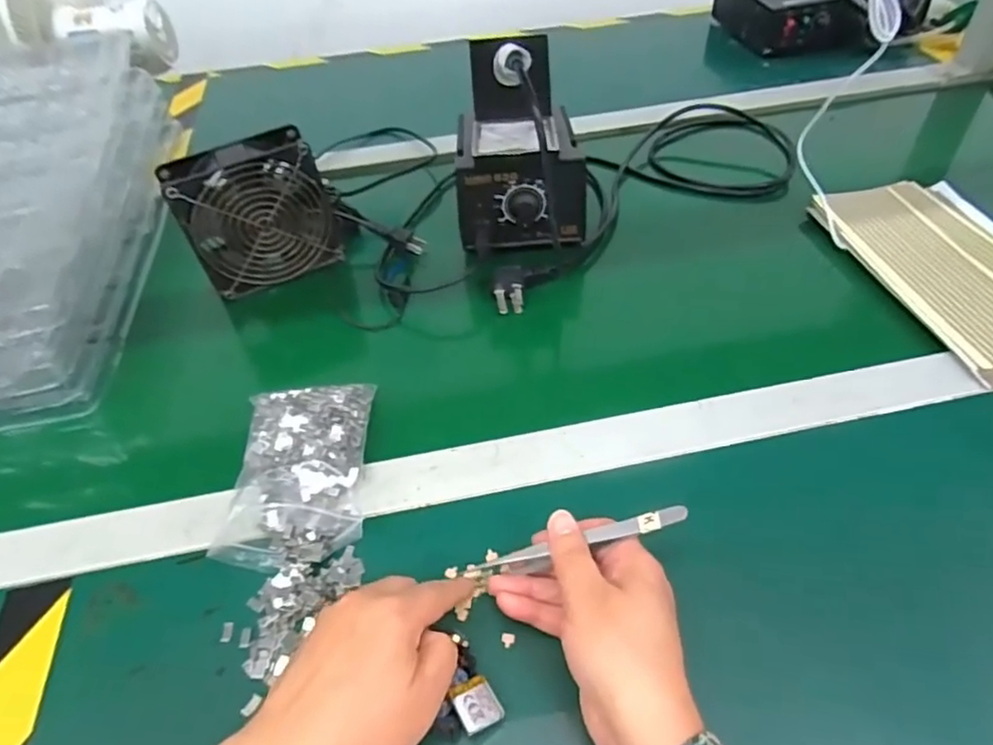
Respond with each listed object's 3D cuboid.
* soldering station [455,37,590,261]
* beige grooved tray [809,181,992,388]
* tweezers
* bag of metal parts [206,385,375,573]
[{"bbox_3d":[0.018,-0.191,0.549,0.117,0.151,0.127,-5,47,1],"label":"soldering station"},{"bbox_3d":[0.379,-0.091,0.520,0.133,0.020,0.241,-13,47,-6],"label":"beige grooved tray"},{"bbox_3d":[0.040,0.097,0.344,0.135,0.008,0.014,-24,41,25],"label":"tweezers"},{"bbox_3d":[-0.129,0.063,0.409,0.085,0.024,0.131,-7,46,-1],"label":"bag of metal parts"}]

